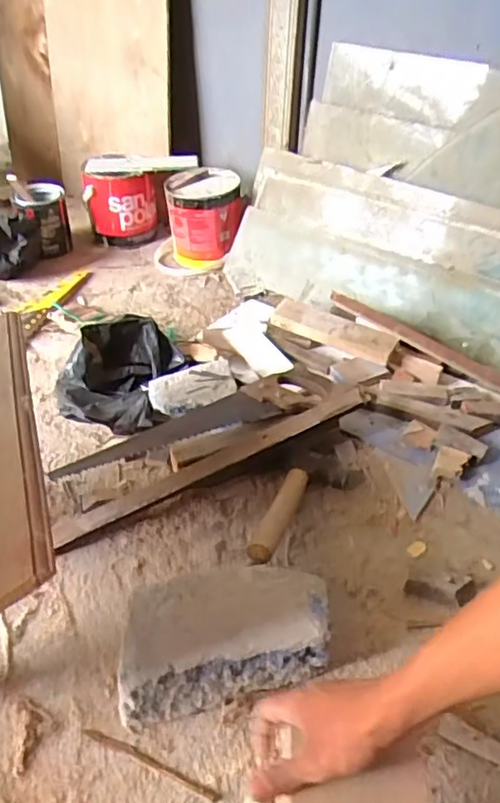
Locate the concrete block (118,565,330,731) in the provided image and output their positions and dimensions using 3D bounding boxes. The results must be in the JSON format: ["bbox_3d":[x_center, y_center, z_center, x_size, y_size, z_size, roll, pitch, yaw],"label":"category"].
[{"bbox_3d":[-0.026,0.233,0.610,0.212,0.078,0.109,-9,43,-11],"label":"concrete block"}]

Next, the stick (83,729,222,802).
[{"bbox_3d":[-0.090,0.329,0.554,0.138,0.004,0.010,17,44,17],"label":"stick"}]

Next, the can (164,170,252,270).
[{"bbox_3d":[-0.091,-0.375,1.265,0.156,0.170,0.131,4,40,3],"label":"can"}]

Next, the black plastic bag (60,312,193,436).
[{"bbox_3d":[-0.189,-0.043,0.917,0.161,0.101,0.180,16,44,16],"label":"black plastic bag"}]

